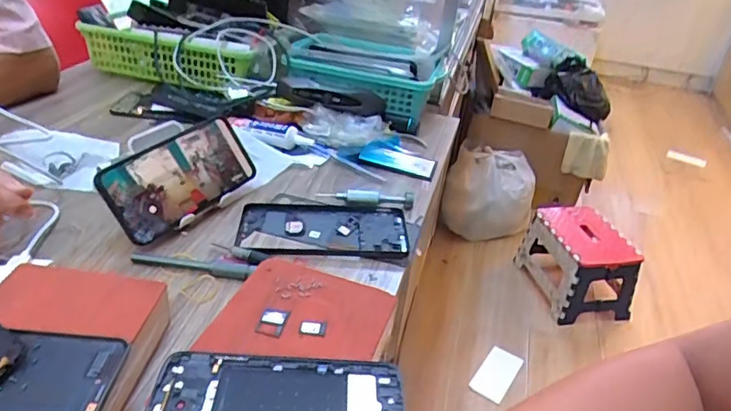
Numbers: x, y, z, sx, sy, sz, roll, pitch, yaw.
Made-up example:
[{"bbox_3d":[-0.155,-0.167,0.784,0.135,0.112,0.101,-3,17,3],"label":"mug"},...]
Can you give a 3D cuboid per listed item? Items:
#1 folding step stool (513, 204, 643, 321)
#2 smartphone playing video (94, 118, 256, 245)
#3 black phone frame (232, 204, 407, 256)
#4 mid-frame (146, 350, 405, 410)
[{"bbox_3d":[0.622,0.167,1.638,0.230,0.228,0.299,-3,34,-16],"label":"folding step stool"},{"bbox_3d":[-0.178,-0.029,0.546,0.012,0.076,0.159,-22,11,43],"label":"smartphone playing video"},{"bbox_3d":[-0.042,0.023,0.559,0.165,0.007,0.086,3,33,-6],"label":"black phone frame"},{"bbox_3d":[-0.052,0.121,0.333,0.148,0.008,0.071,5,33,-3],"label":"mid-frame"}]

